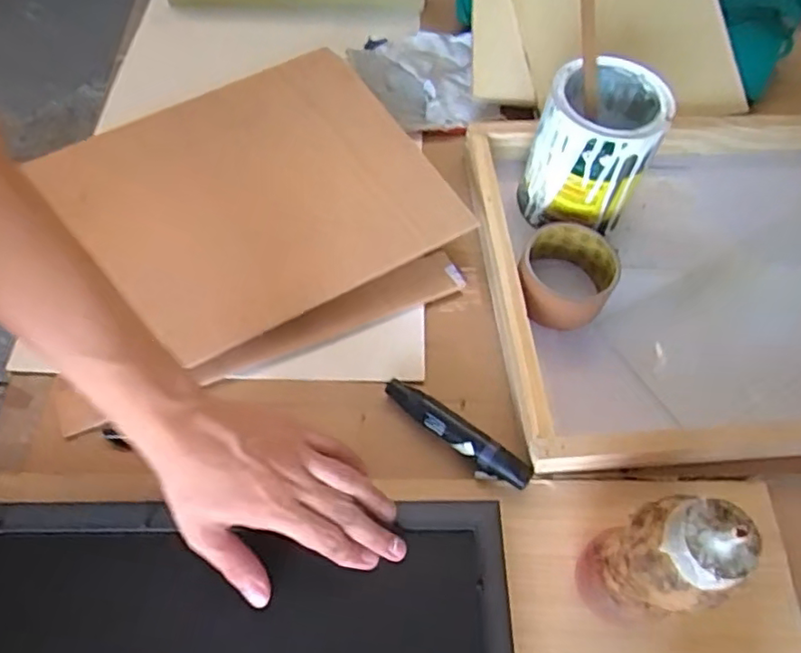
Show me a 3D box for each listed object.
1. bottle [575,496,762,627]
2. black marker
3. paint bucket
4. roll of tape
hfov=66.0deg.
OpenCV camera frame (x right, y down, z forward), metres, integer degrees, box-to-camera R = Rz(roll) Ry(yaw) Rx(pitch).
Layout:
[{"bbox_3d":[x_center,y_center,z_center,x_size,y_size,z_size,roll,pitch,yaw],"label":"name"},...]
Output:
[{"bbox_3d":[0.146,0.143,0.366,0.046,0.169,0.053,-9,58,-9],"label":"bottle"},{"bbox_3d":[0.043,0.083,0.484,0.130,0.020,0.023,36,64,17],"label":"black marker"},{"bbox_3d":[0.176,-0.162,0.575,0.099,0.126,0.105,2,57,-2],"label":"paint bucket"},{"bbox_3d":[0.146,-0.044,0.548,0.079,0.045,0.082,1,59,-2],"label":"roll of tape"}]

